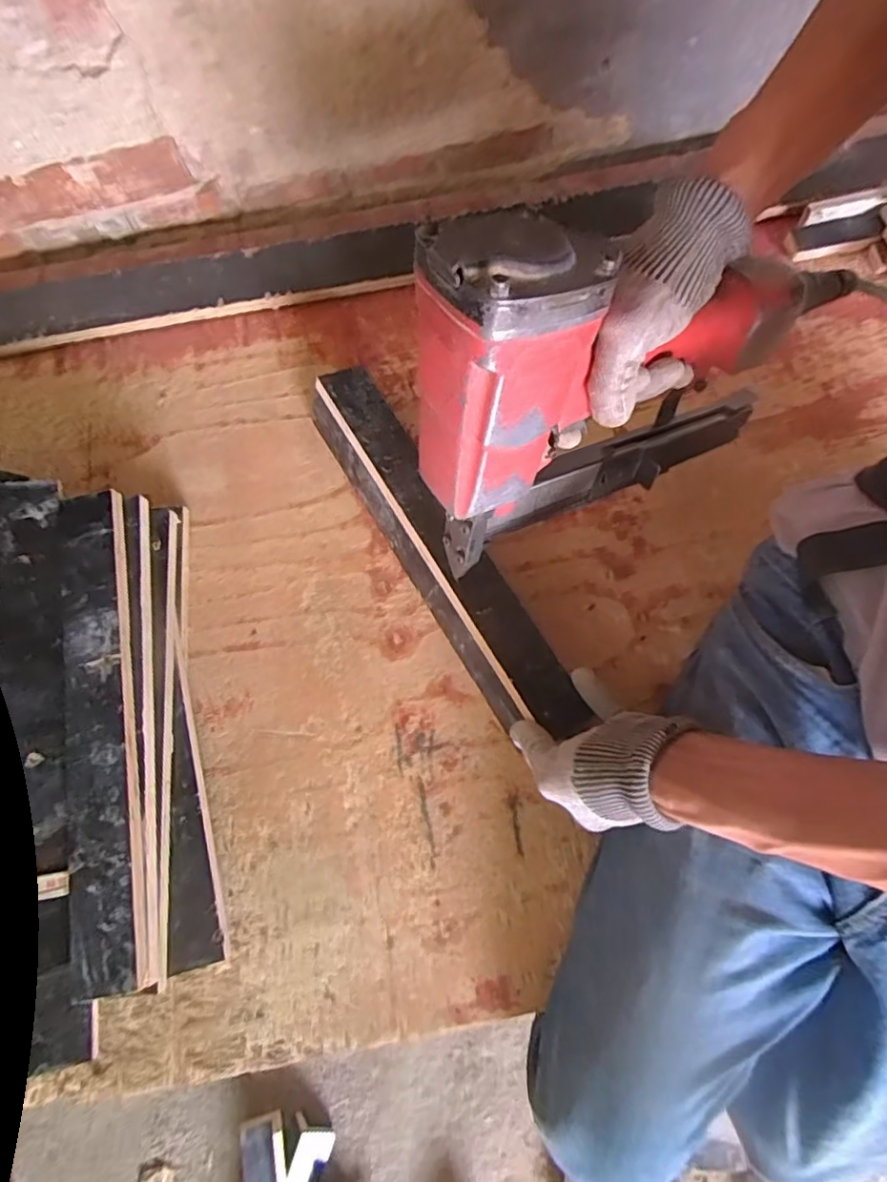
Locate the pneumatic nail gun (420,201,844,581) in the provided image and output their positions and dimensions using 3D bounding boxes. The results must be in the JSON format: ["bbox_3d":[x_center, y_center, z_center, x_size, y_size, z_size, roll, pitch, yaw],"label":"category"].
[{"bbox_3d":[0.111,-0.142,0.370,0.282,0.255,0.087,-28,76,-6],"label":"pneumatic nail gun"}]

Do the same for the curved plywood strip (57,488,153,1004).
[{"bbox_3d":[-0.262,0.096,0.438,0.051,0.012,0.370,-12,75,-2],"label":"curved plywood strip"}]

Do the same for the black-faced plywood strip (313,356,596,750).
[{"bbox_3d":[-0.006,-0.036,0.505,0.062,0.059,0.366,-31,75,-7],"label":"black-faced plywood strip"}]

